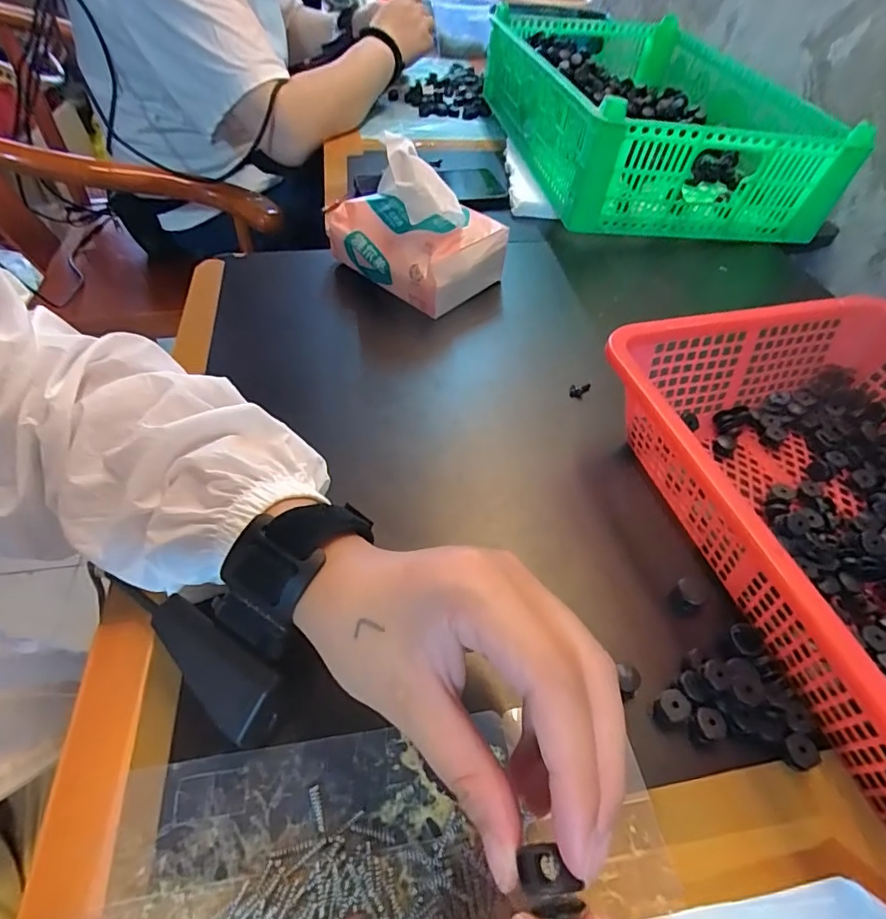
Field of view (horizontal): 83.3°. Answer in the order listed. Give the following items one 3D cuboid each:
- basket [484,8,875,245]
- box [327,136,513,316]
[{"bbox_3d":[0.248,-0.447,0.641,0.302,0.104,0.465,-4,51,-7],"label":"basket"},{"bbox_3d":[-0.026,-0.205,0.436,0.141,0.107,0.091,34,56,22],"label":"box"}]

